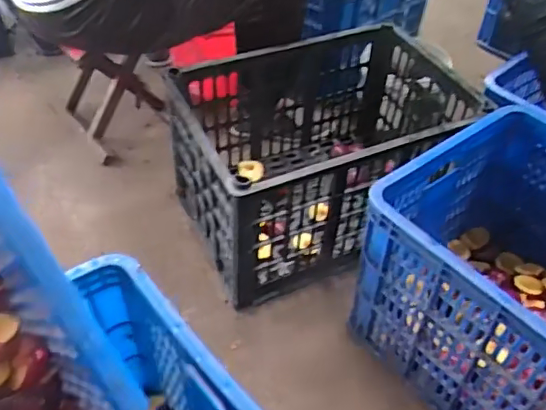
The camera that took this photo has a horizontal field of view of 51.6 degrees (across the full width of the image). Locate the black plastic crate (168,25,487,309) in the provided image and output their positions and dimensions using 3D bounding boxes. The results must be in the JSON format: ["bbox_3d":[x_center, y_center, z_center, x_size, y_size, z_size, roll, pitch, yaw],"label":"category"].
[{"bbox_3d":[0.087,-0.108,1.070,0.492,0.279,0.363,-17,50,-18],"label":"black plastic crate"}]

